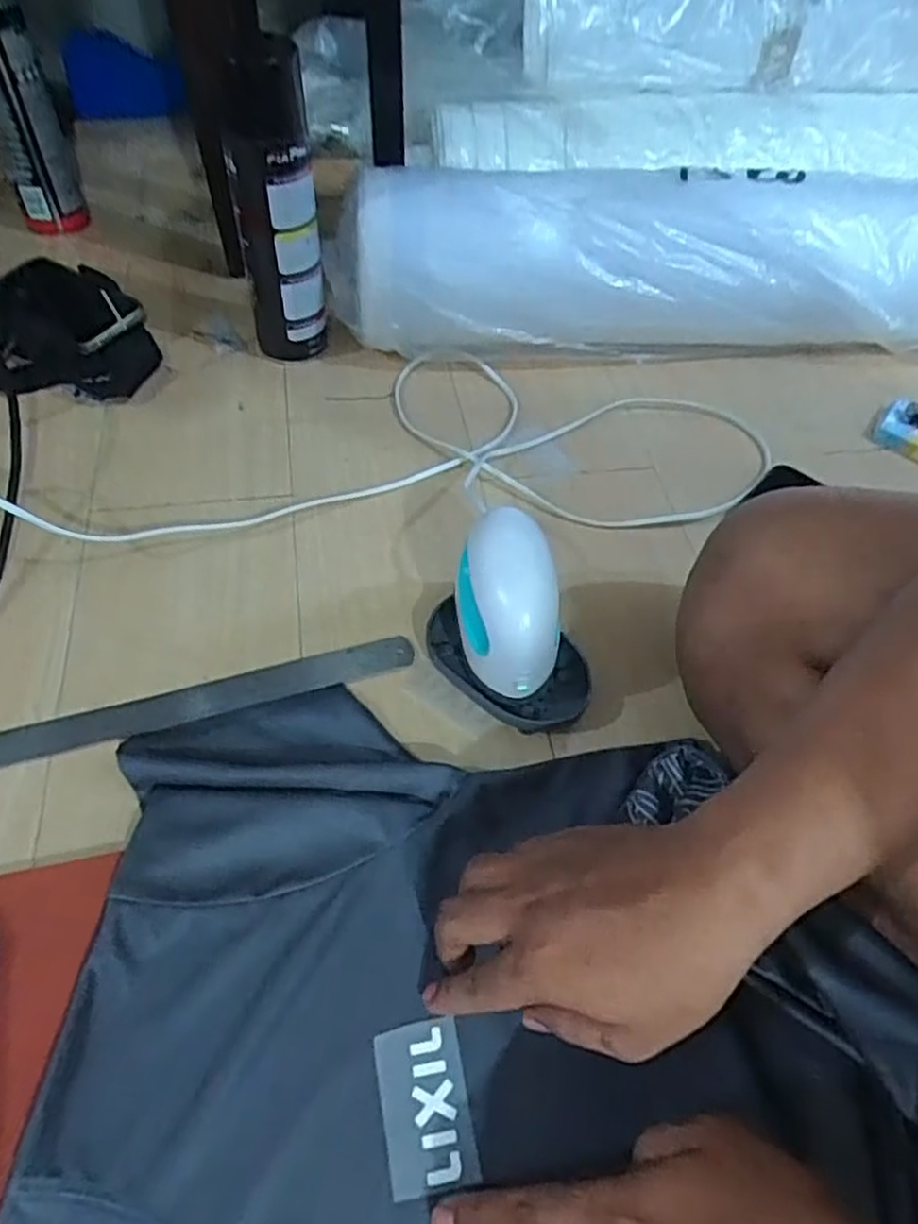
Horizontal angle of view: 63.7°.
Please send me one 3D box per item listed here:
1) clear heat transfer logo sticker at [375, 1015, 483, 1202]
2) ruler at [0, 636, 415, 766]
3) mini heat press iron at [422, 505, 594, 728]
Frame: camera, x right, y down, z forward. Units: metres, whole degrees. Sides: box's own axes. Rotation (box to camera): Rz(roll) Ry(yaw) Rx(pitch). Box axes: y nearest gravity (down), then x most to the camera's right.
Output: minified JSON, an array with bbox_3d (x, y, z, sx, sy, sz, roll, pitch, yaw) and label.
[{"bbox_3d":[-0.015,0.229,0.344,0.040,0.004,0.066,-7,54,-10],"label":"clear heat transfer logo sticker"},{"bbox_3d":[-0.187,0.060,0.465,0.318,0.004,0.027,-13,56,-14],"label":"ruler"},{"bbox_3d":[0.034,0.005,0.445,0.110,0.114,0.080,25,55,13],"label":"mini heat press iron"}]

